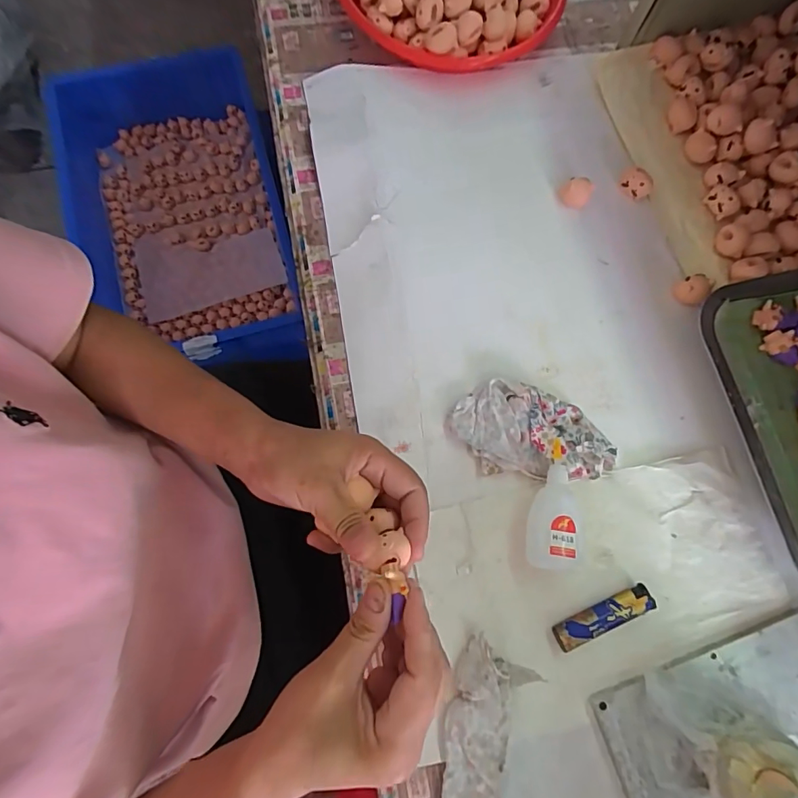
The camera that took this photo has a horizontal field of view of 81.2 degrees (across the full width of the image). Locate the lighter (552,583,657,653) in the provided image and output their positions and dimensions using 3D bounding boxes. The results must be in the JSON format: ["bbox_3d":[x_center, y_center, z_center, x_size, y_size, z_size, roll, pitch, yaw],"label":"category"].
[{"bbox_3d":[0.159,0.170,0.362,0.080,0.010,0.019,-23,80,-7],"label":"lighter"}]

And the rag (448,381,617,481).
[{"bbox_3d":[0.114,0.027,0.394,0.135,0.020,0.074,6,78,-1],"label":"rag"}]

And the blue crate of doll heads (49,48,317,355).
[{"bbox_3d":[-0.480,-0.388,0.981,0.453,0.121,0.659,-12,77,-3],"label":"blue crate of doll heads"}]

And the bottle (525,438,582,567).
[{"bbox_3d":[0.123,0.084,0.375,0.041,0.026,0.097,4,78,-1],"label":"bottle"}]

